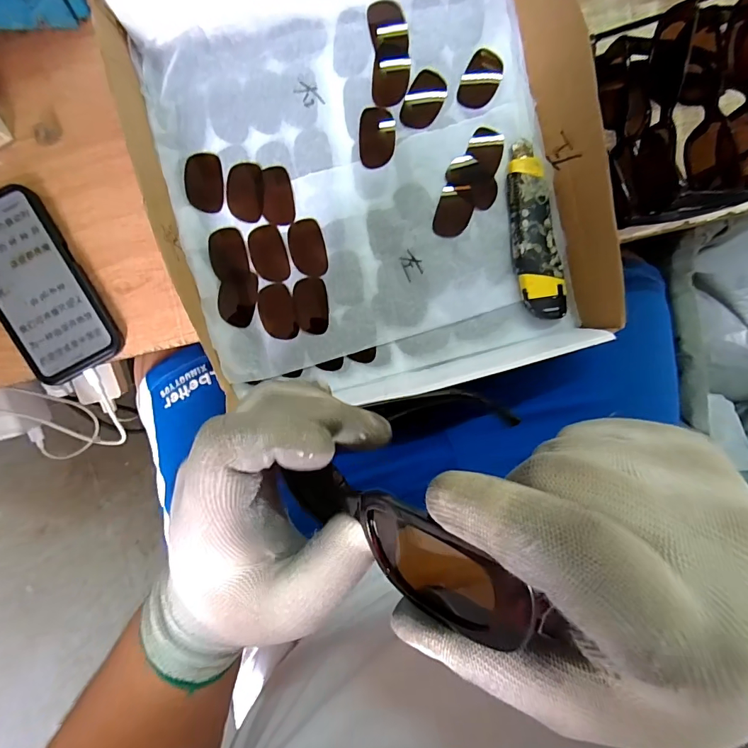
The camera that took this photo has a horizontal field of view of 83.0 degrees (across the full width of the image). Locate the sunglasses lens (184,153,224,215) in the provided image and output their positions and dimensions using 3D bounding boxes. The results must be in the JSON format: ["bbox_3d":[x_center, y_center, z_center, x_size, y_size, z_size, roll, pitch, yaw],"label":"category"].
[{"bbox_3d":[-0.148,-0.166,0.367,0.031,0.004,0.049,-6,96,-3],"label":"sunglasses lens"}]

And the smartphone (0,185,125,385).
[{"bbox_3d":[-0.301,-0.078,0.376,0.080,0.012,0.163,-28,97,0],"label":"smartphone"}]

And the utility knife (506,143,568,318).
[{"bbox_3d":[0.146,-0.128,0.378,0.042,0.015,0.155,-8,96,-3],"label":"utility knife"}]

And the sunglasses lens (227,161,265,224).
[{"bbox_3d":[-0.113,-0.161,0.373,0.032,0.004,0.050,-6,96,-3],"label":"sunglasses lens"}]

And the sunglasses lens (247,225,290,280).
[{"bbox_3d":[-0.093,-0.107,0.376,0.030,0.004,0.049,-17,97,-2],"label":"sunglasses lens"}]

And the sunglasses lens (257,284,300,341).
[{"bbox_3d":[-0.087,-0.056,0.381,0.031,0.004,0.049,-13,97,-2],"label":"sunglasses lens"}]

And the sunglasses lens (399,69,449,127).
[{"bbox_3d":[0.045,-0.242,0.375,0.032,0.007,0.047,22,94,-5],"label":"sunglasses lens"}]

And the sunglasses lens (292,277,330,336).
[{"bbox_3d":[-0.057,-0.062,0.383,0.030,0.004,0.050,-4,96,-3],"label":"sunglasses lens"}]

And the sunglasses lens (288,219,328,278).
[{"bbox_3d":[-0.059,-0.112,0.379,0.031,0.004,0.050,-12,97,-2],"label":"sunglasses lens"}]

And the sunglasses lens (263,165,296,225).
[{"bbox_3d":[-0.084,-0.159,0.374,0.027,0.004,0.049,0,96,-3],"label":"sunglasses lens"}]

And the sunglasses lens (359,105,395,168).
[{"bbox_3d":[0.003,-0.210,0.373,0.032,0.005,0.050,-2,96,-3],"label":"sunglasses lens"}]

